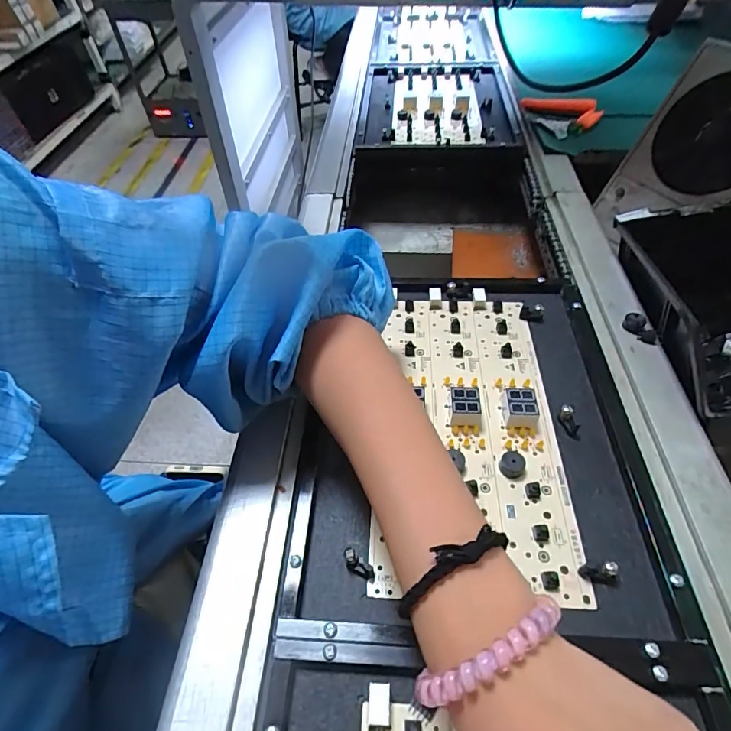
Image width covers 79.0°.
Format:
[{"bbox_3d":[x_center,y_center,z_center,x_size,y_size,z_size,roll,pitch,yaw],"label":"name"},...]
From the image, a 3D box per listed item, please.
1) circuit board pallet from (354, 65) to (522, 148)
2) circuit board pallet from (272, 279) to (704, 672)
[{"bbox_3d":[0.108,-0.415,0.704,0.223,0.028,0.309,2,52,5],"label":"circuit board pallet"},{"bbox_3d":[0.071,0.038,0.333,0.231,0.024,0.294,-1,50,6],"label":"circuit board pallet"}]

